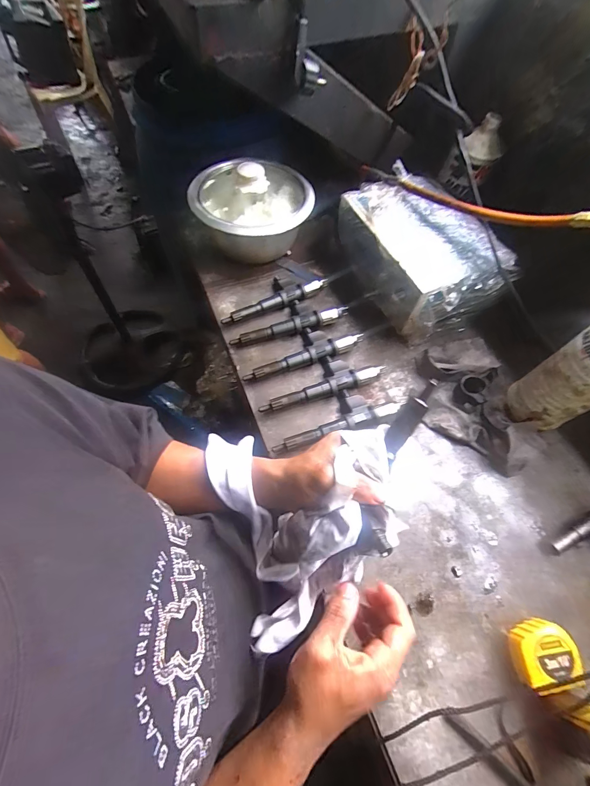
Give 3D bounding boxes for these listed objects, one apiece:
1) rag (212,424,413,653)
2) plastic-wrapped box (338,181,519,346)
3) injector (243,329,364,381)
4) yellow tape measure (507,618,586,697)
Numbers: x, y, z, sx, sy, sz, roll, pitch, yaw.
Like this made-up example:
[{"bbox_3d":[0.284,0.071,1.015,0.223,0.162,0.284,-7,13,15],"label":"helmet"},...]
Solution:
[{"bbox_3d":[0.011,0.116,0.331,0.160,0.121,0.198,-15,64,-9],"label":"rag"},{"bbox_3d":[0.219,-0.244,0.598,0.189,0.120,0.260,-20,65,-11],"label":"plastic-wrapped box"},{"bbox_3d":[0.011,-0.074,0.560,0.203,0.023,0.059,-19,65,-11],"label":"injector"},{"bbox_3d":[0.275,0.290,0.379,0.065,0.040,0.057,-10,63,-6],"label":"yellow tape measure"}]

